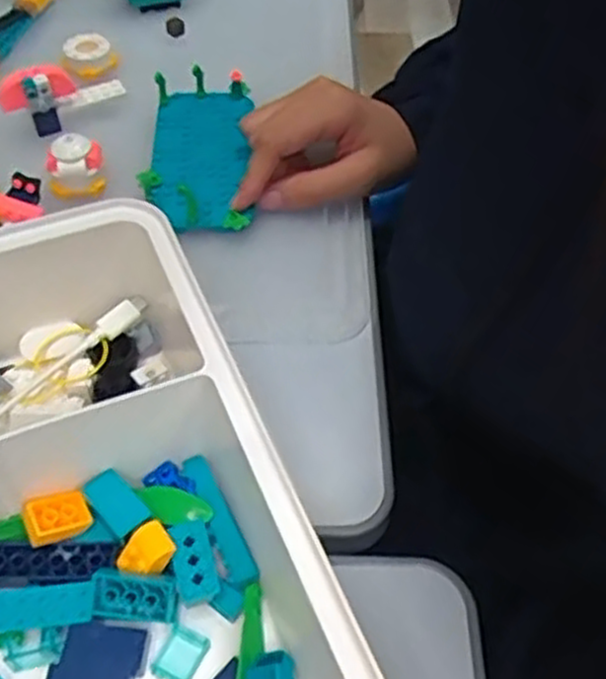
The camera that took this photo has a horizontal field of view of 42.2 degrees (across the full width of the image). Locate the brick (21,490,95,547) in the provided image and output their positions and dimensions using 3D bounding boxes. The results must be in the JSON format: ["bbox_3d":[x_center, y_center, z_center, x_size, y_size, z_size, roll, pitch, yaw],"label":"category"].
[{"bbox_3d":[-0.104,0.074,0.330,0.025,0.007,0.019,-12,65,-31],"label":"brick"}]

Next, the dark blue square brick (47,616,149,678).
[{"bbox_3d":[-0.079,0.126,0.302,0.033,0.007,0.033,10,52,2],"label":"dark blue square brick"}]

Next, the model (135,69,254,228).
[{"bbox_3d":[-0.065,-0.116,0.478,0.060,0.019,0.131,1,54,-6],"label":"model"}]

